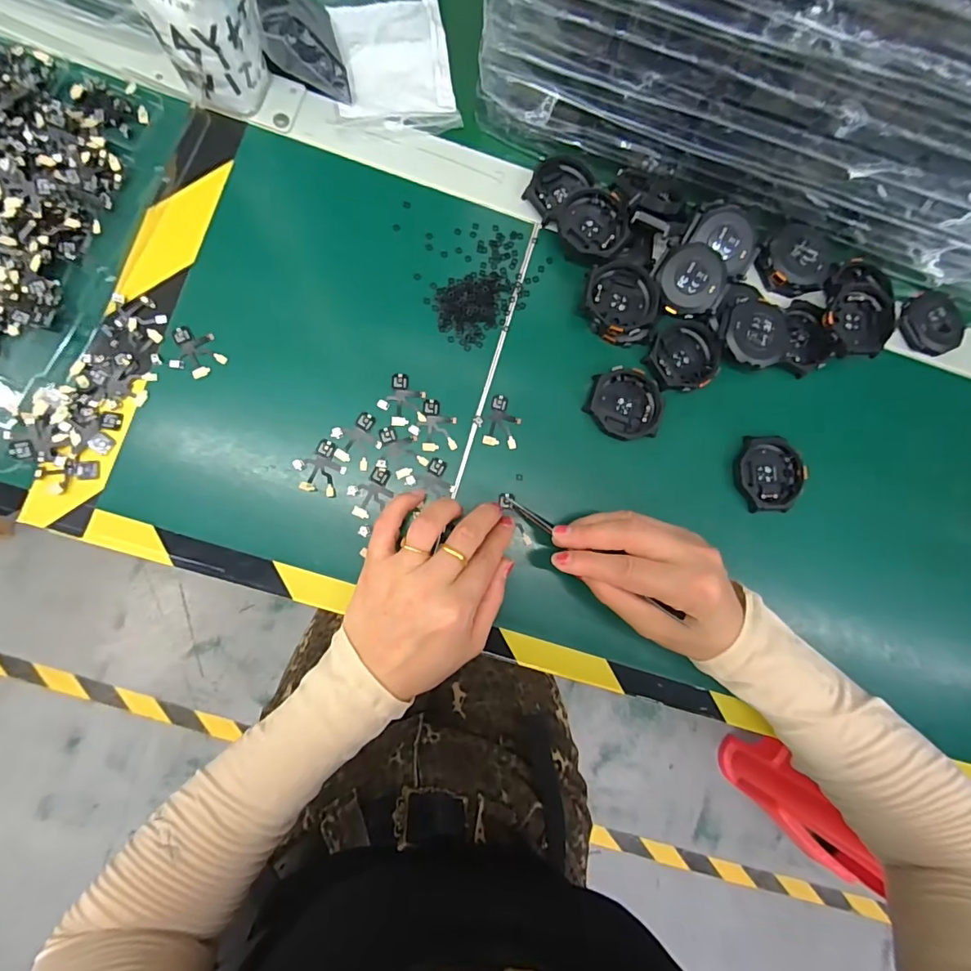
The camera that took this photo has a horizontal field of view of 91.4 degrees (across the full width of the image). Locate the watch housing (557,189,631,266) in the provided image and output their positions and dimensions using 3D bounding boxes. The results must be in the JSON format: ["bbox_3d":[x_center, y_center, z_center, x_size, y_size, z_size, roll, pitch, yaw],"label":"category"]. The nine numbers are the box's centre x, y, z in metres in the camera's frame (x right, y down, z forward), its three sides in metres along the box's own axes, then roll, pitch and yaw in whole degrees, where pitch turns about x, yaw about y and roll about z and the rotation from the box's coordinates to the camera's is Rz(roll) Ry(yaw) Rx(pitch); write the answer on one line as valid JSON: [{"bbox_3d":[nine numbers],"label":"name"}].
[{"bbox_3d":[0.077,-0.184,0.339,0.047,0.018,0.048,1,85,-6],"label":"watch housing"}]

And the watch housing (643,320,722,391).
[{"bbox_3d":[0.145,-0.094,0.339,0.048,0.008,0.053,41,82,-1],"label":"watch housing"}]

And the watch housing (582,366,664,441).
[{"bbox_3d":[0.098,-0.057,0.333,0.053,0.011,0.049,4,84,-6],"label":"watch housing"}]

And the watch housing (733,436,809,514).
[{"bbox_3d":[0.202,-0.009,0.339,0.051,0.012,0.053,-6,85,-7],"label":"watch housing"}]

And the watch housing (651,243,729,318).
[{"bbox_3d":[0.148,-0.147,0.339,0.047,0.009,0.049,-15,99,8],"label":"watch housing"}]

